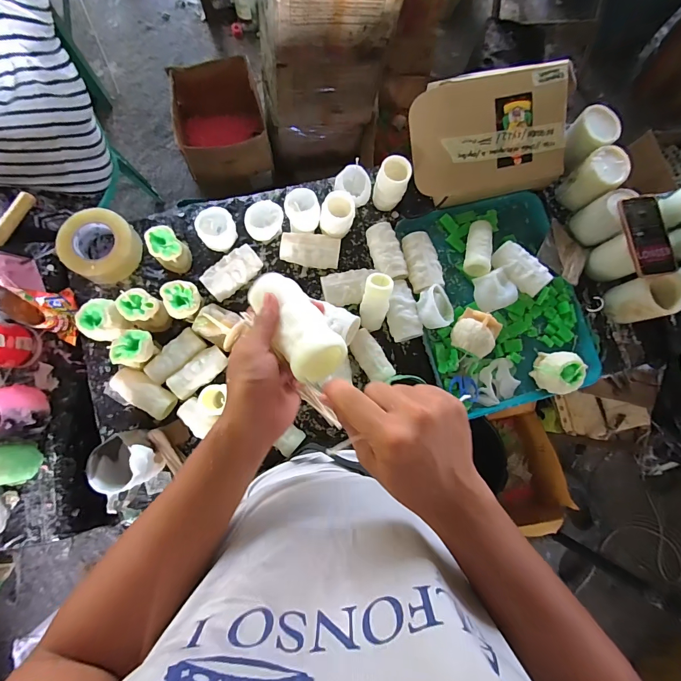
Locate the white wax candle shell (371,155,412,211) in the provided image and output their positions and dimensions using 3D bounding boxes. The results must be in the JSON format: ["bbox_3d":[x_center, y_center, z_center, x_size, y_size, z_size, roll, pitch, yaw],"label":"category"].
[{"bbox_3d":[0.101,-0.314,0.729,0.061,0.109,0.053,12,81,-2],"label":"white wax candle shell"}]

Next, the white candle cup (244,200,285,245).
[{"bbox_3d":[-0.154,-0.239,0.733,0.069,0.054,0.070,1,82,-4],"label":"white candle cup"}]

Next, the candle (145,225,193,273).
[{"bbox_3d":[-0.332,-0.175,0.700,0.062,0.073,0.072,-43,87,-8],"label":"candle"}]

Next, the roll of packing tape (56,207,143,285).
[{"bbox_3d":[-0.472,-0.185,0.705,0.133,0.049,0.131,1,82,-4],"label":"roll of packing tape"}]

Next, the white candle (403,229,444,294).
[{"bbox_3d":[0.169,-0.163,0.746,0.065,0.050,0.125,-12,83,-6],"label":"white candle"}]

